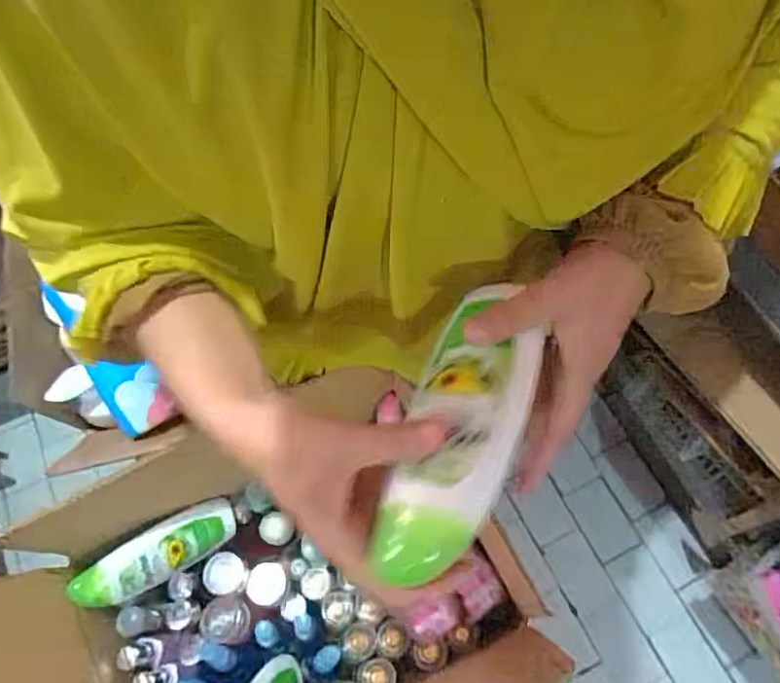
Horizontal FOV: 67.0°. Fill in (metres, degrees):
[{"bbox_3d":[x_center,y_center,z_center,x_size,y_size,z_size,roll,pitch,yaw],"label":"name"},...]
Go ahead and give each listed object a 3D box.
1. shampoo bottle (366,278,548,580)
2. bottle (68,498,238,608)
[{"bbox_3d":[0.039,0.042,0.303,0.064,0.037,0.159,4,63,35],"label":"shampoo bottle"},{"bbox_3d":[-0.249,0.227,0.633,0.168,0.064,0.029,-24,25,-31],"label":"bottle"}]

